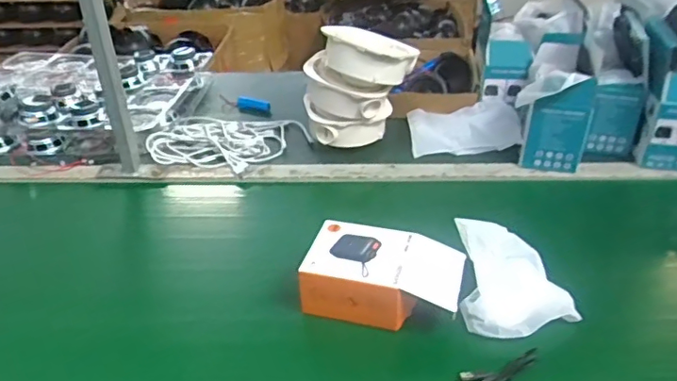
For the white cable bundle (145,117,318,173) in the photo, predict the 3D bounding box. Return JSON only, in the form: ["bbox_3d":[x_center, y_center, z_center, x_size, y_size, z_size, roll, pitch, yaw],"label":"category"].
[{"bbox_3d":[-0.181,-0.087,0.942,0.251,0.033,0.181,4,32,7],"label":"white cable bundle"}]

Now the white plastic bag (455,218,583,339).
[{"bbox_3d":[0.190,0.092,0.604,0.116,0.061,0.122,-5,31,-6],"label":"white plastic bag"}]

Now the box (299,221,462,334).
[{"bbox_3d":[0.051,0.098,0.622,0.167,0.067,0.097,8,32,14],"label":"box"}]

